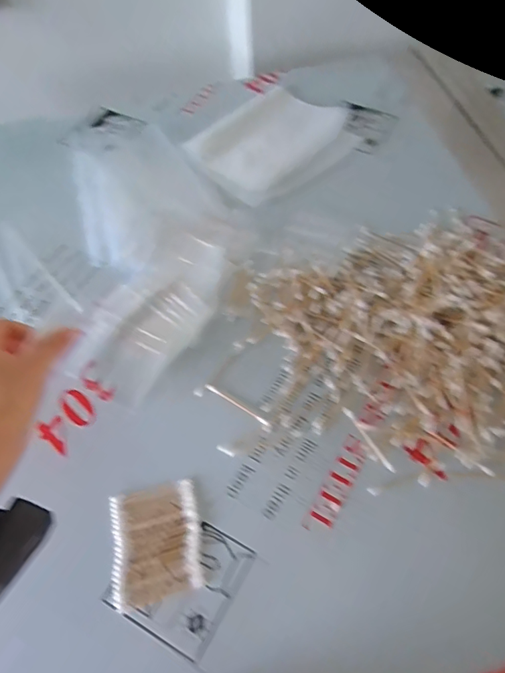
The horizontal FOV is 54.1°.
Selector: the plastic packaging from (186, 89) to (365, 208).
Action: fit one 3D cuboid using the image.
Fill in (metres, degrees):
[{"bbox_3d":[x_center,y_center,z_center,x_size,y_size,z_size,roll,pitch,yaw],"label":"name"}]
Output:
[{"bbox_3d":[0.026,-0.260,0.662,0.202,0.008,0.160,-38,68,-19],"label":"plastic packaging"}]

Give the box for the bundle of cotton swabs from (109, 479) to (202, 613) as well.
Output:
[{"bbox_3d":[-0.082,0.176,0.420,0.072,0.004,0.091,-8,61,-4],"label":"bundle of cotton swabs"}]

